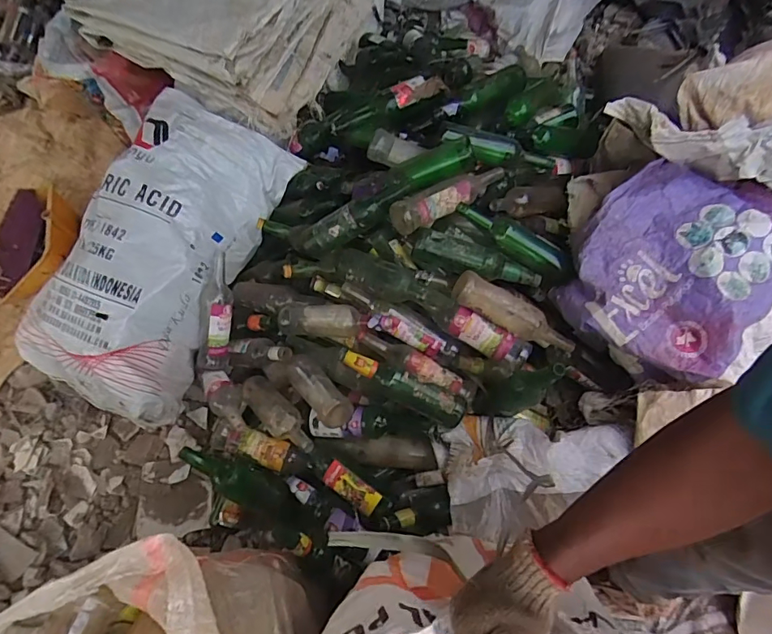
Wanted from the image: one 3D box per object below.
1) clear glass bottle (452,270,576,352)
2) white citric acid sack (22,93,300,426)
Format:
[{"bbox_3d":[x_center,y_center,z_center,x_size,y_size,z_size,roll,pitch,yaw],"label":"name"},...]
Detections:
[{"bbox_3d":[0.275,-0.004,1.020,0.292,0.064,0.079,29,67,-7],"label":"clear glass bottle"},{"bbox_3d":[-0.548,-0.156,1.142,0.391,0.226,0.733,21,79,11],"label":"white citric acid sack"}]

